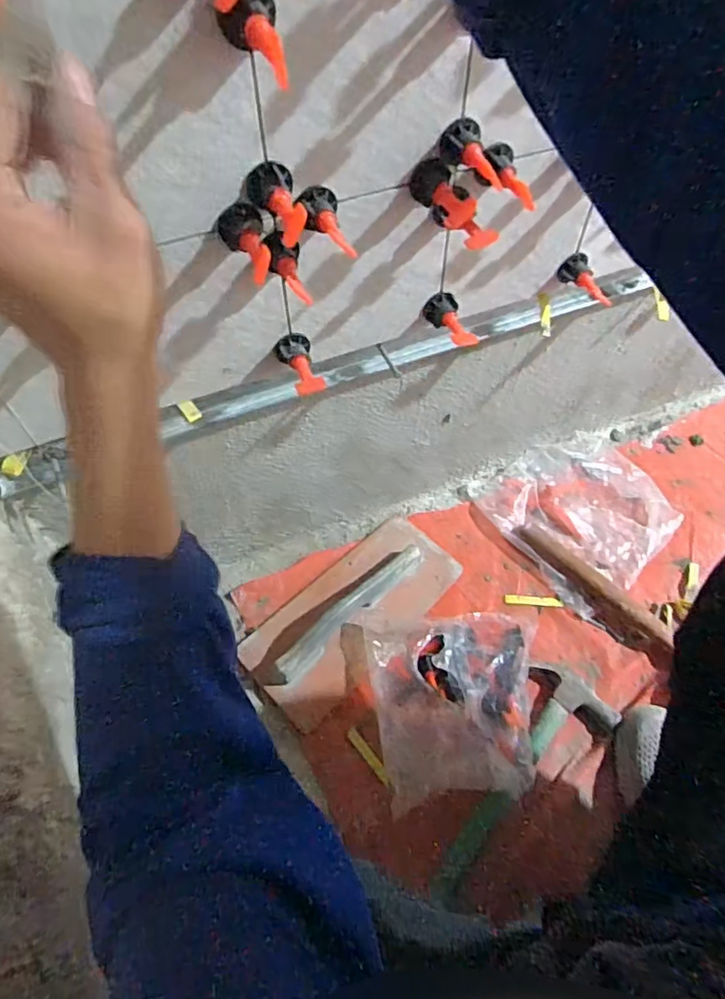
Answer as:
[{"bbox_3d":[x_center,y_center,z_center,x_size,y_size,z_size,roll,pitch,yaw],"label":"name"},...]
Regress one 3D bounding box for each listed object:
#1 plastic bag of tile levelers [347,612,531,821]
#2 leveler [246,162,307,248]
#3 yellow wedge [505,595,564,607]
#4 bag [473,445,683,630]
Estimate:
[{"bbox_3d":[0.119,0.240,0.718,0.212,0.069,0.231,-5,58,-3],"label":"plastic bag of tile levelers"},{"bbox_3d":[-0.057,-0.194,0.386,0.031,0.026,0.054,-12,58,-8],"label":"leveler"},{"bbox_3d":[0.241,0.142,0.814,0.079,0.008,0.011,5,58,3],"label":"yellow wedge"},{"bbox_3d":[0.331,0.016,0.879,0.239,0.033,0.242,-33,63,-19],"label":"bag"}]

